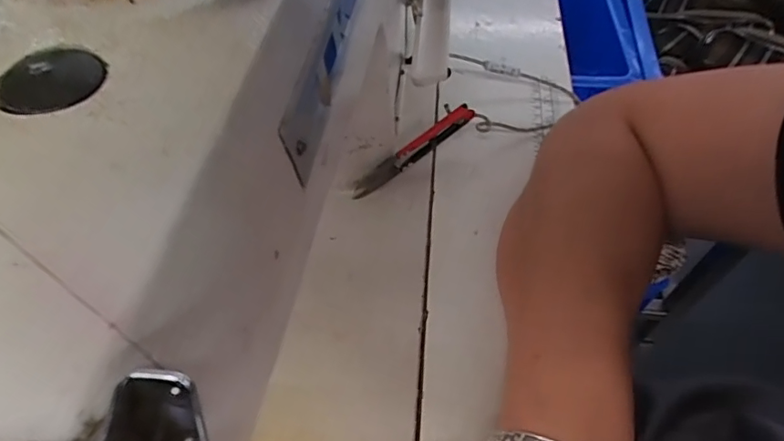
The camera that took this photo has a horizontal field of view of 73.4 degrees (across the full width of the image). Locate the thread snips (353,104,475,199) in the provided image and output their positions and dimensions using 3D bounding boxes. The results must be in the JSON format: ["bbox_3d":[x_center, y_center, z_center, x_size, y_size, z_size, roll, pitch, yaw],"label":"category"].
[{"bbox_3d":[0.016,-0.050,0.382,0.104,0.026,0.010,-37,59,-10],"label":"thread snips"}]

